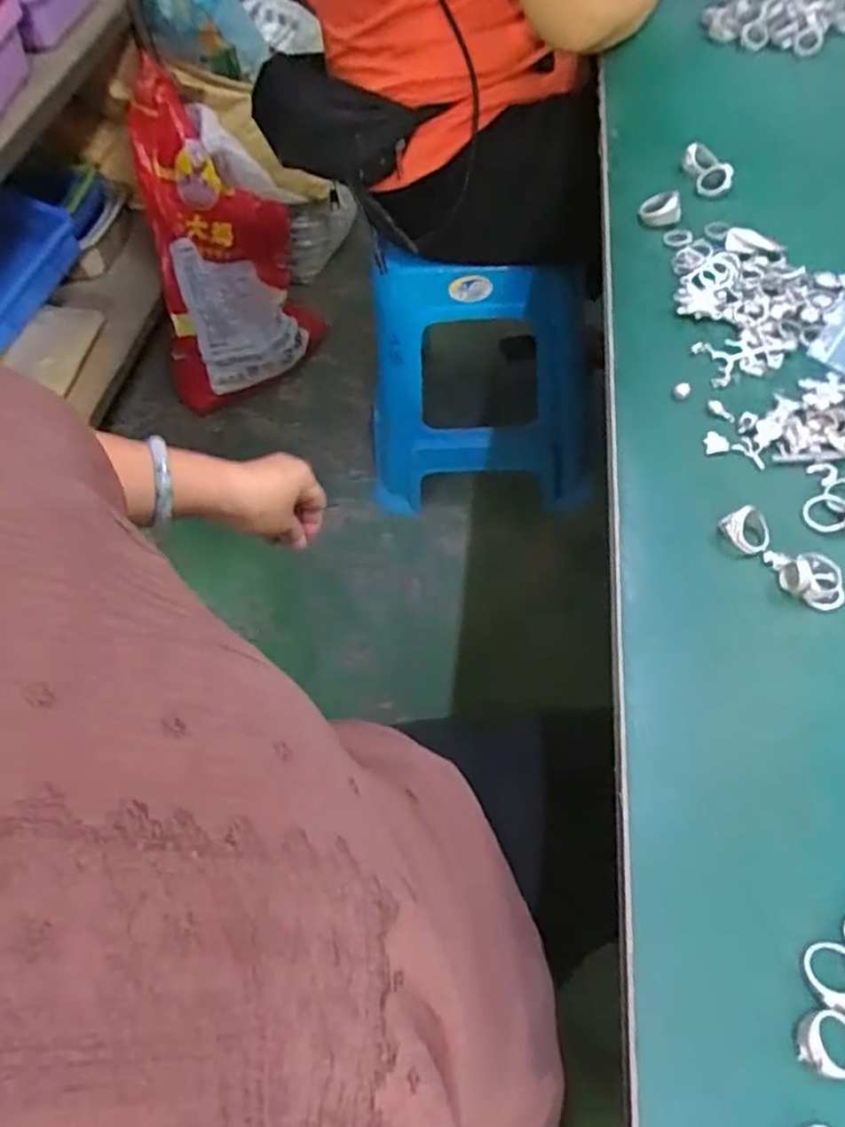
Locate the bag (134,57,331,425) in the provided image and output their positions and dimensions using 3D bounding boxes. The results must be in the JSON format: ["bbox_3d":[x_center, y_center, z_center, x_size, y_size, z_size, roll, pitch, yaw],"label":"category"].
[{"bbox_3d":[-0.408,-0.620,1.405,0.322,0.461,0.336,-18,59,-6],"label":"bag"}]

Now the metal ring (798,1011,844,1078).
[{"bbox_3d":[0.153,0.180,0.260,0.022,0.008,0.021,-2,59,4],"label":"metal ring"}]

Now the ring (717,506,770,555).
[{"bbox_3d":[0.176,-0.018,0.376,0.024,0.017,0.021,8,60,10],"label":"ring"}]

